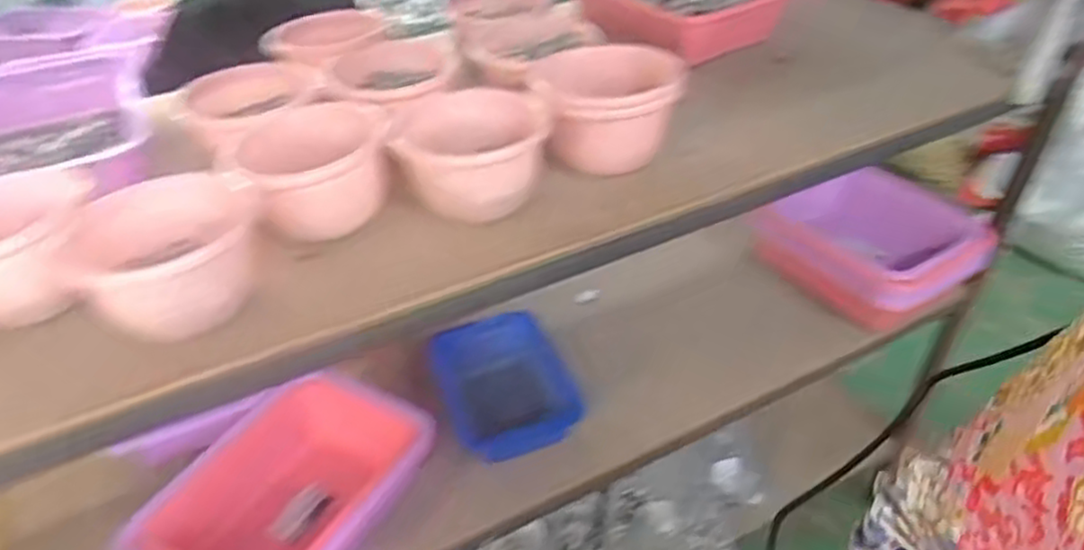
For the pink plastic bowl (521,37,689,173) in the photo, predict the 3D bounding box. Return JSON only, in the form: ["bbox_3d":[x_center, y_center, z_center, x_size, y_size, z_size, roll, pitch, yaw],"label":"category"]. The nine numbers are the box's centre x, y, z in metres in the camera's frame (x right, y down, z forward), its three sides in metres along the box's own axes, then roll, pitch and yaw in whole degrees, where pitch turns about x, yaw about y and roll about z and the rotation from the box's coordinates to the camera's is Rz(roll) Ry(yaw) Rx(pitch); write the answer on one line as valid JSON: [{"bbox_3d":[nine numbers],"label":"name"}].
[{"bbox_3d":[0.067,-0.177,0.774,0.159,0.090,0.137,0,39,4],"label":"pink plastic bowl"}]

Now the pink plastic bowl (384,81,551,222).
[{"bbox_3d":[-0.069,-0.119,0.707,0.149,0.075,0.123,-2,39,1],"label":"pink plastic bowl"}]

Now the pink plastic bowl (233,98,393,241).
[{"bbox_3d":[-0.216,-0.106,0.698,0.131,0.079,0.126,-2,39,1],"label":"pink plastic bowl"}]

